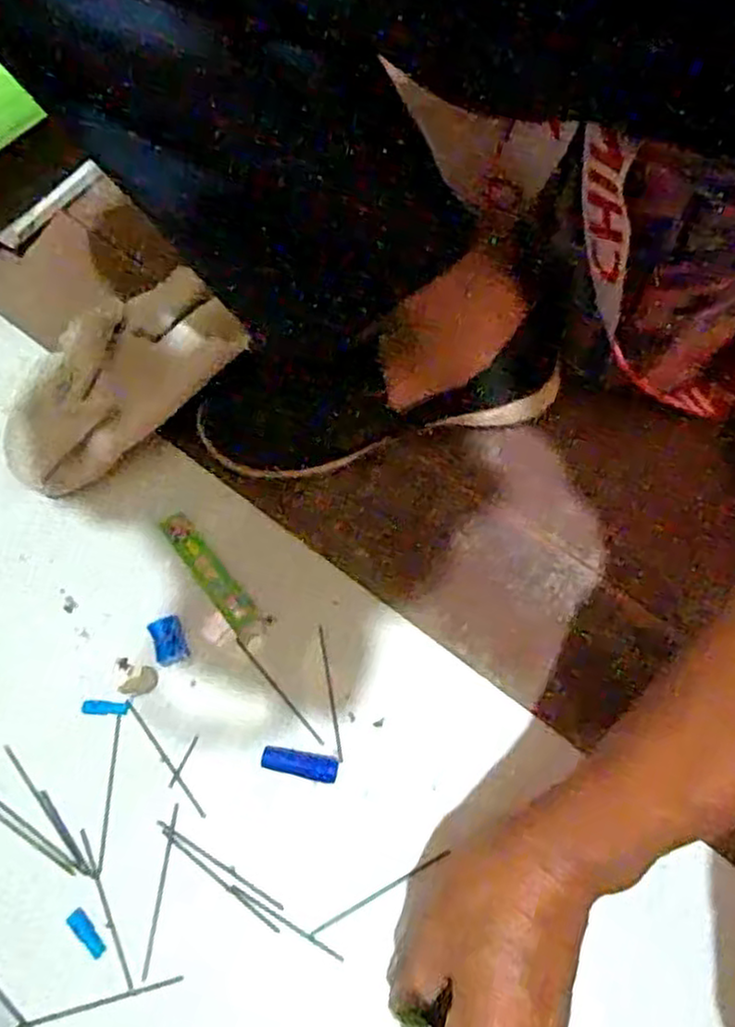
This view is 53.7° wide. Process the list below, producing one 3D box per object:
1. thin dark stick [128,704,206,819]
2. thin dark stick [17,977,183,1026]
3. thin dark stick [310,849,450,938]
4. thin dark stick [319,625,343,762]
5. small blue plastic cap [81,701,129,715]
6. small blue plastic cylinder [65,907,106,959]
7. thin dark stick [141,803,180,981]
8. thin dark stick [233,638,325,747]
[{"bbox_3d":[-0.127,0.153,0.453,0.004,0.004,0.085,-37,70,-15],"label":"thin dark stick"},{"bbox_3d":[-0.146,0.267,0.397,0.086,0.006,0.004,-14,66,-6],"label":"thin dark stick"},{"bbox_3d":[0.006,0.217,0.416,0.086,0.004,0.004,-26,68,-11],"label":"thin dark stick"},{"bbox_3d":[-0.024,0.115,0.471,0.004,0.004,0.087,-9,65,-4],"label":"thin dark stick"},{"bbox_3d":[-0.168,0.124,0.465,0.028,0.004,0.009,0,65,0],"label":"small blue plastic cap"},{"bbox_3d":[-0.158,0.236,0.409,0.029,0.005,0.009,42,72,18],"label":"small blue plastic cylinder"},{"bbox_3d":[-0.120,0.217,0.419,0.004,0.004,0.090,4,65,3],"label":"thin dark stick"},{"bbox_3d":[-0.058,0.115,0.470,0.004,0.004,0.088,-39,71,-16],"label":"thin dark stick"}]

